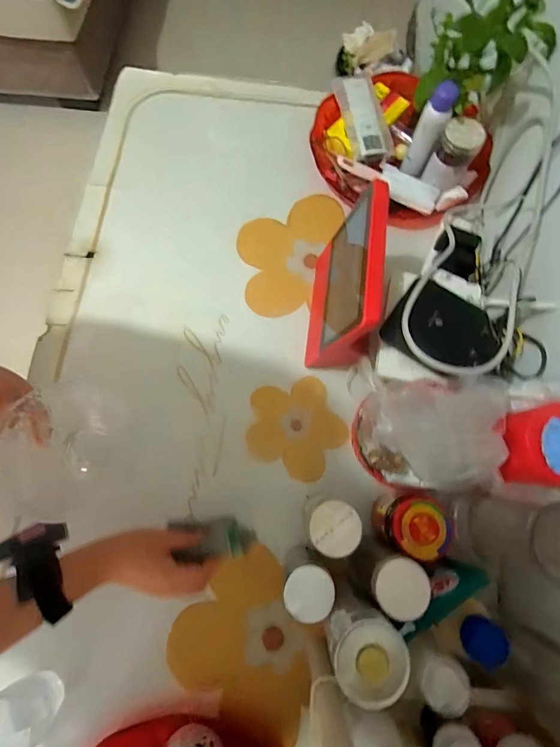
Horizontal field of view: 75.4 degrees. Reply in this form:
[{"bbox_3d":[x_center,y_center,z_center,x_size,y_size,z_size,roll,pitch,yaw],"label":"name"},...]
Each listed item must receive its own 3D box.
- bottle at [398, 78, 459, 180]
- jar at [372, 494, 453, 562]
[{"bbox_3d":[0.247,-0.400,0.606,0.043,0.144,0.036,22,77,5],"label":"bottle"},{"bbox_3d":[0.169,0.197,0.483,0.079,0.105,0.068,11,76,3],"label":"jar"}]

